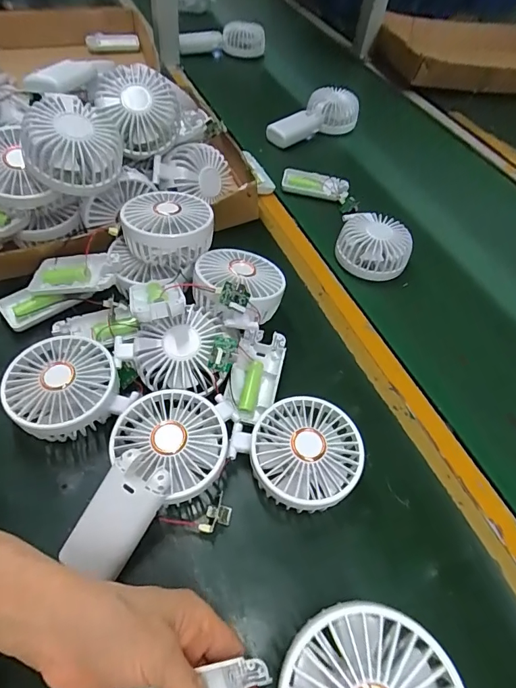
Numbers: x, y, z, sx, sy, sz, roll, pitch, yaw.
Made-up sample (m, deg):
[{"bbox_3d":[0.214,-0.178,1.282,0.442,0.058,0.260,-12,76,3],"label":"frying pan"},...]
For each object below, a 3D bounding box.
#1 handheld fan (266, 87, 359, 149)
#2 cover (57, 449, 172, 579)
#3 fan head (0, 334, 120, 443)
[{"bbox_3d":[0.086,-0.369,0.689,0.175,0.043,0.071,-34,64,-28],"label":"handheld fan"},{"bbox_3d":[-0.098,0.120,0.293,0.044,0.013,0.088,30,92,1],"label":"cover"},{"bbox_3d":[-0.164,0.039,0.360,0.083,0.047,0.085,3,53,-4],"label":"fan head"}]

